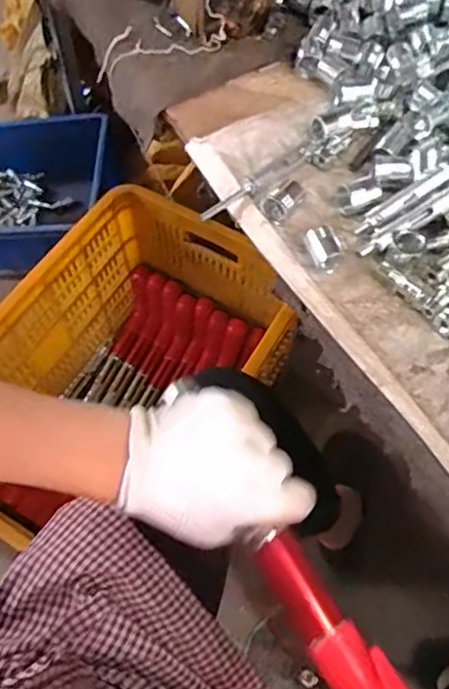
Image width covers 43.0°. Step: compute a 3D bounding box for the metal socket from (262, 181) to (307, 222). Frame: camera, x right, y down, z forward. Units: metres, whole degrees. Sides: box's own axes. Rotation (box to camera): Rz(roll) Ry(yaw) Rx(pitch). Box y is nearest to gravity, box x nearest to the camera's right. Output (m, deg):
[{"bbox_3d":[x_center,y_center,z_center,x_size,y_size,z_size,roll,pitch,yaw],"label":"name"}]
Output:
[{"bbox_3d":[0.056,-0.134,0.529,0.026,0.023,0.046,36,68,17],"label":"metal socket"}]

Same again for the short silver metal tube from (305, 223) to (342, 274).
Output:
[{"bbox_3d":[0.086,-0.083,0.498,0.026,0.026,0.034,-20,64,-11],"label":"short silver metal tube"}]

